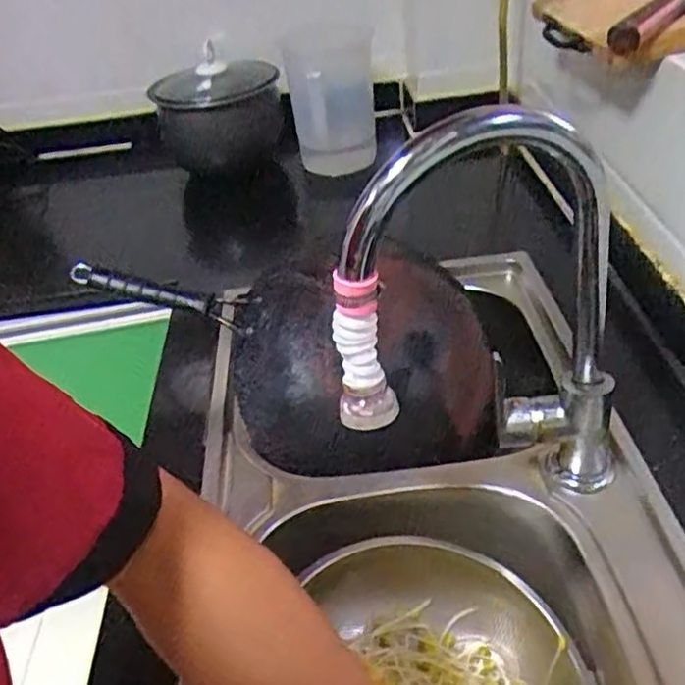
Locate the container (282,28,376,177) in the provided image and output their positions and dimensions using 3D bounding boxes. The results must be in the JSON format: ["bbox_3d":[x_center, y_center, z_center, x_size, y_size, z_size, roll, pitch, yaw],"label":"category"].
[{"bbox_3d":[-0.018,-0.403,1.157,0.143,0.208,0.123,-7,38,1],"label":"container"}]

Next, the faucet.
[{"bbox_3d":[0.114,0.012,0.533,0.255,0.340,0.080,-18,39,-14],"label":"faucet"}]

